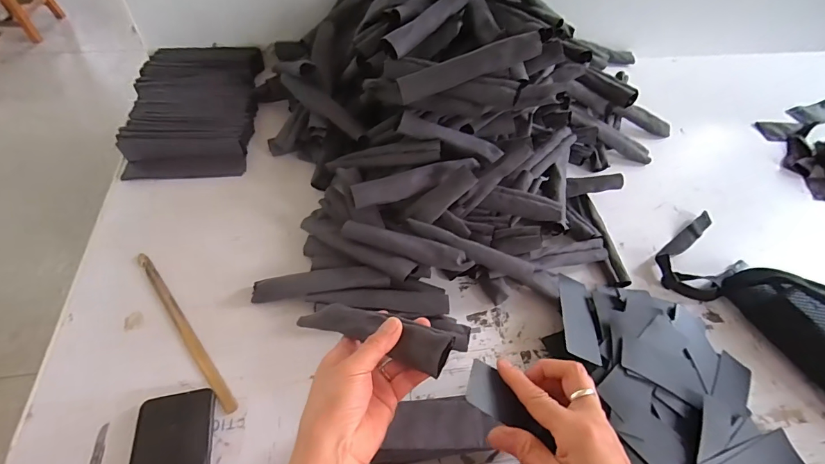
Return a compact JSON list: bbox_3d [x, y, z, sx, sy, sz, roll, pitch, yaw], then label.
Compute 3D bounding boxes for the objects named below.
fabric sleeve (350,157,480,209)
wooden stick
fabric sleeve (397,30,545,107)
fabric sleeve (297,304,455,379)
[{"bbox_3d":[0.005,-0.071,0.566,0.177,0.027,0.027,-17,56,-1],"label":"fabric sleeve"},{"bbox_3d":[-0.293,0.119,0.518,0.016,0.006,0.263,-34,63,-26],"label":"wooden stick"},{"bbox_3d":[0.074,-0.213,0.529,0.186,0.035,0.031,-18,55,6],"label":"fabric sleeve"},{"bbox_3d":[-0.044,0.094,0.387,0.172,0.026,0.037,7,48,32],"label":"fabric sleeve"}]

